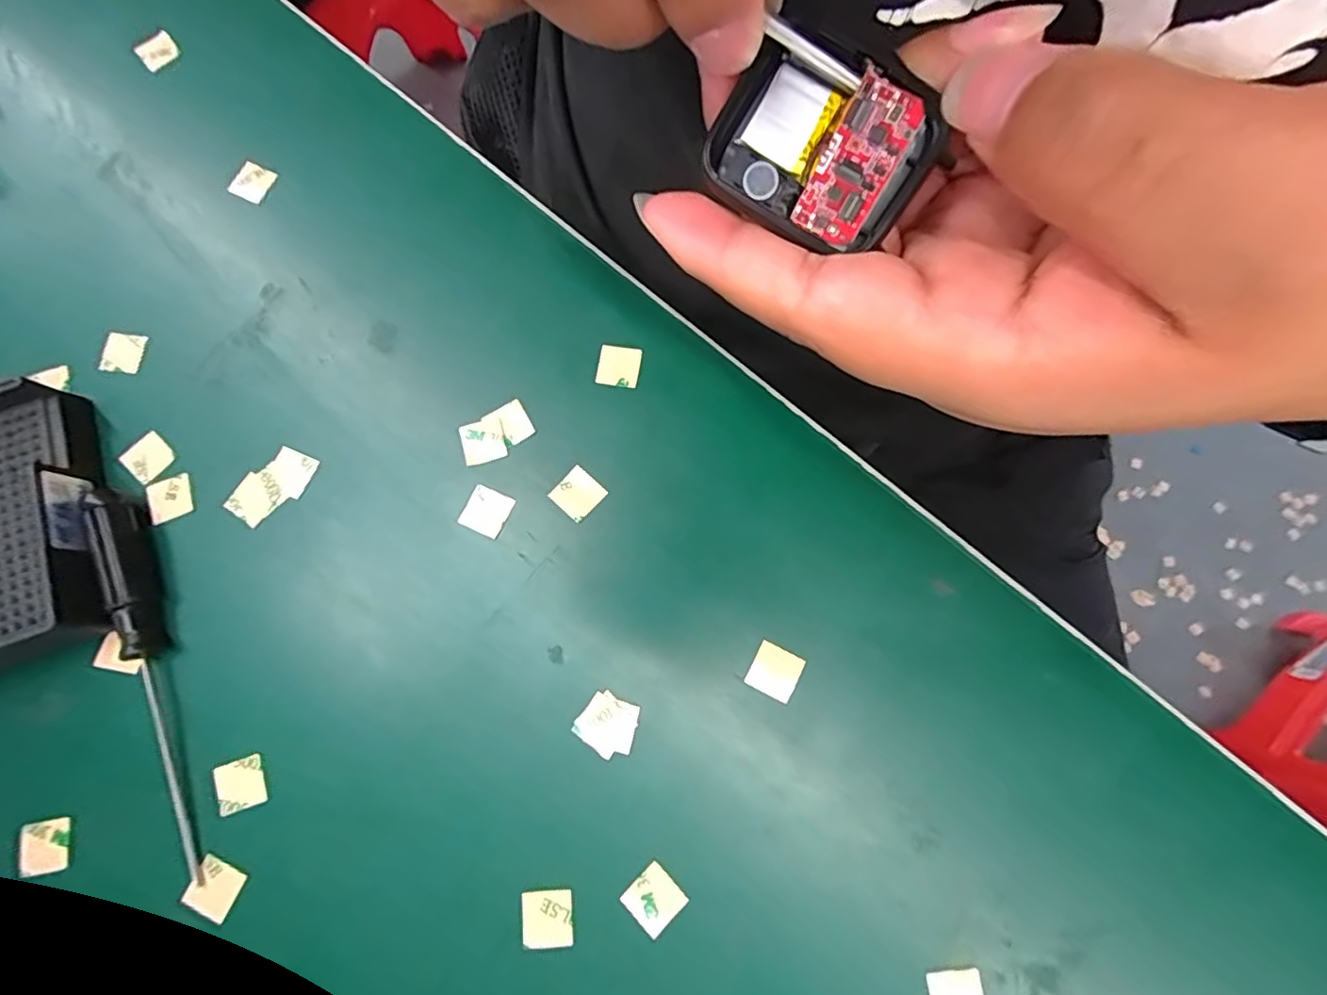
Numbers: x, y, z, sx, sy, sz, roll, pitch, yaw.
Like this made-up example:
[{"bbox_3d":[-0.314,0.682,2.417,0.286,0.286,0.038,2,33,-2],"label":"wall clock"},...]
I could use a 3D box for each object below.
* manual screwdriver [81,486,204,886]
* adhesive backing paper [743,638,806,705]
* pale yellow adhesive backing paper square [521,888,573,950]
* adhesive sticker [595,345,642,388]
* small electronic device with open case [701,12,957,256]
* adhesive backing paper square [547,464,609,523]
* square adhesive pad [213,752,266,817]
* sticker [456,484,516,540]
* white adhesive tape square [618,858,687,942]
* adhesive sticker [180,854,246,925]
[{"bbox_3d":[-0.170,0.059,0.192,0.012,0.016,0.129,-17,78,-2],"label":"manual screwdriver"},{"bbox_3d":[0.037,0.057,0.193,0.015,0.004,0.015,27,79,8],"label":"adhesive backing paper"},{"bbox_3d":[-0.036,0.130,0.181,0.015,0.004,0.016,-5,78,1],"label":"pale yellow adhesive backing paper square"},{"bbox_3d":[-0.017,-0.049,0.217,0.015,0.004,0.015,9,81,5],"label":"adhesive sticker"},{"bbox_3d":[0.033,-0.073,0.125,0.041,0.011,0.034,33,109,0],"label":"small electronic device with open case"},{"bbox_3d":[-0.030,-0.002,0.208,0.015,0.004,0.015,41,86,7],"label":"adhesive backing paper square"},{"bbox_3d":[-0.138,0.094,0.191,0.016,0.004,0.016,-19,79,-3],"label":"square adhesive pad"},{"bbox_3d":[-0.063,0.005,0.207,0.015,0.004,0.016,25,82,6],"label":"sticker"},{"bbox_3d":[-0.003,0.124,0.181,0.016,0.004,0.016,-44,78,-9],"label":"white adhesive tape square"},{"bbox_3d":[-0.142,0.124,0.185,0.015,0.004,0.015,25,79,4],"label":"adhesive sticker"}]

